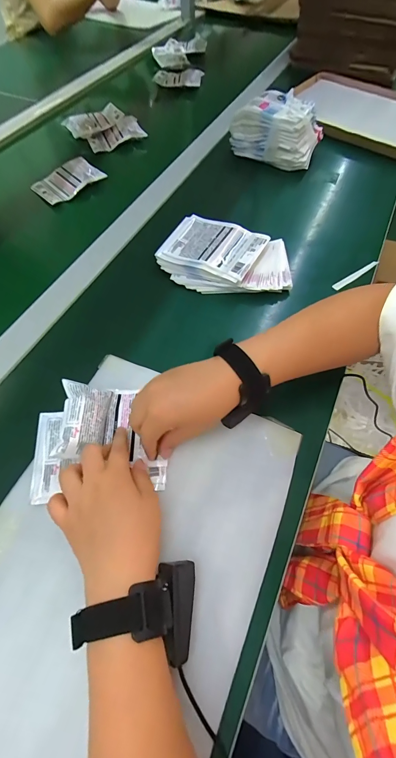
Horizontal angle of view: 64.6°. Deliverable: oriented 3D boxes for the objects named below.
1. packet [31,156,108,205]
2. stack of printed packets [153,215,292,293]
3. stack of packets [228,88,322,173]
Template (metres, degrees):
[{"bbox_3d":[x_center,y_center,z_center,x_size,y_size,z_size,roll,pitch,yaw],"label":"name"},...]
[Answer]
[{"bbox_3d":[-0.266,-0.404,0.638,0.121,0.041,0.093,-41,69,-19],"label":"packet"},{"bbox_3d":[0.047,-0.192,0.499,0.202,0.048,0.124,18,63,9],"label":"stack of printed packets"},{"bbox_3d":[0.162,-0.508,0.643,0.167,0.095,0.101,22,64,12],"label":"stack of packets"}]

